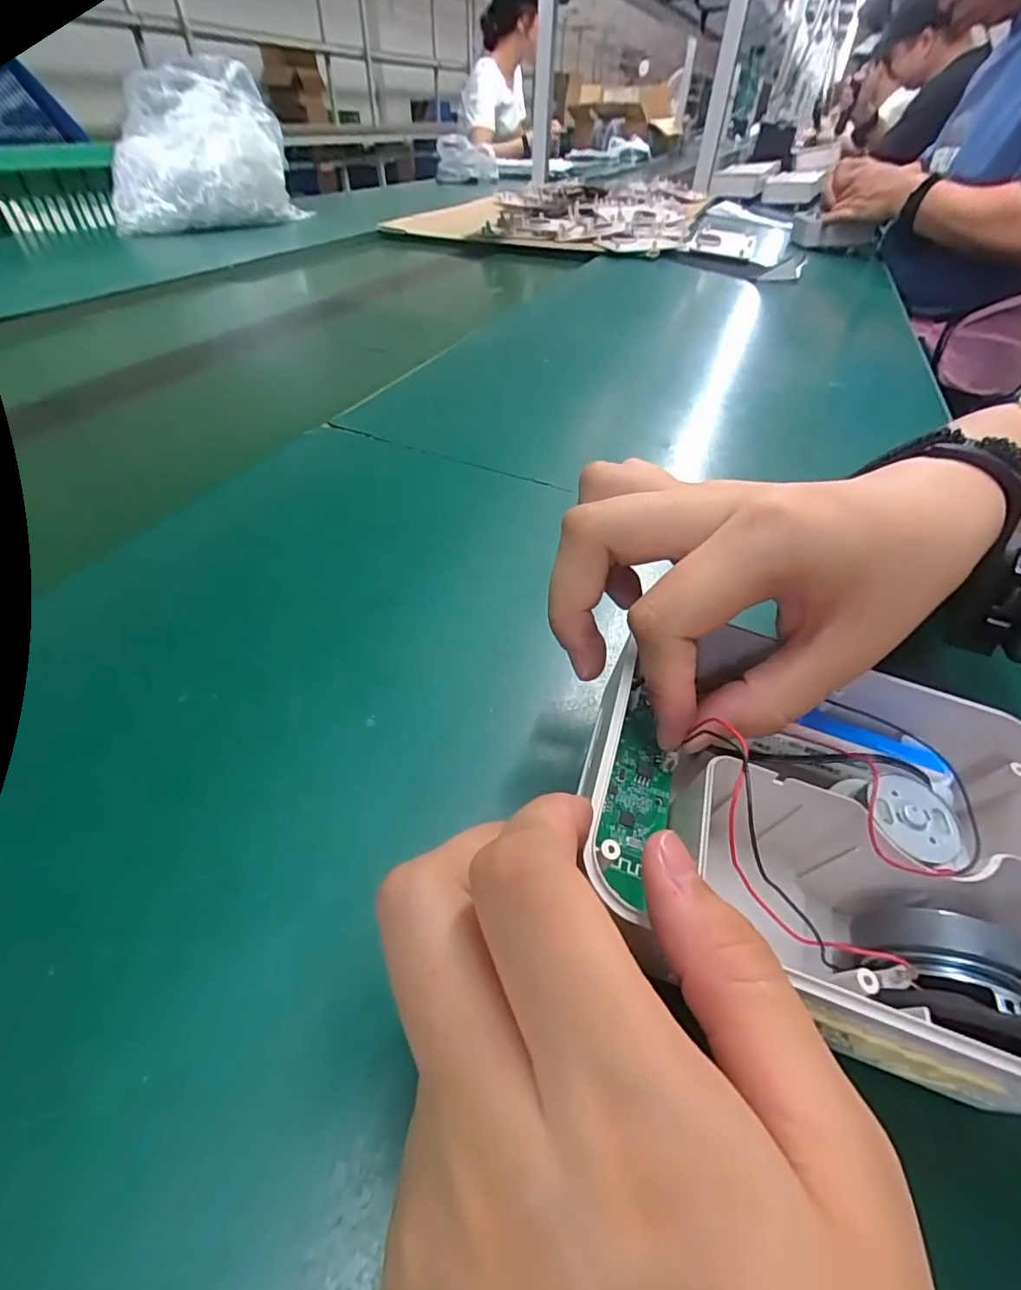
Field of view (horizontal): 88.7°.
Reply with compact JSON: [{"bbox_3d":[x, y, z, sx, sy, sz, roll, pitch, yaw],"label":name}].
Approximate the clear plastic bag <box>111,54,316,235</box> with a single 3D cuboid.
[{"bbox_3d":[-0.537,-0.853,0.900,0.317,0.193,0.167,-17,48,-18],"label":"clear plastic bag"}]

